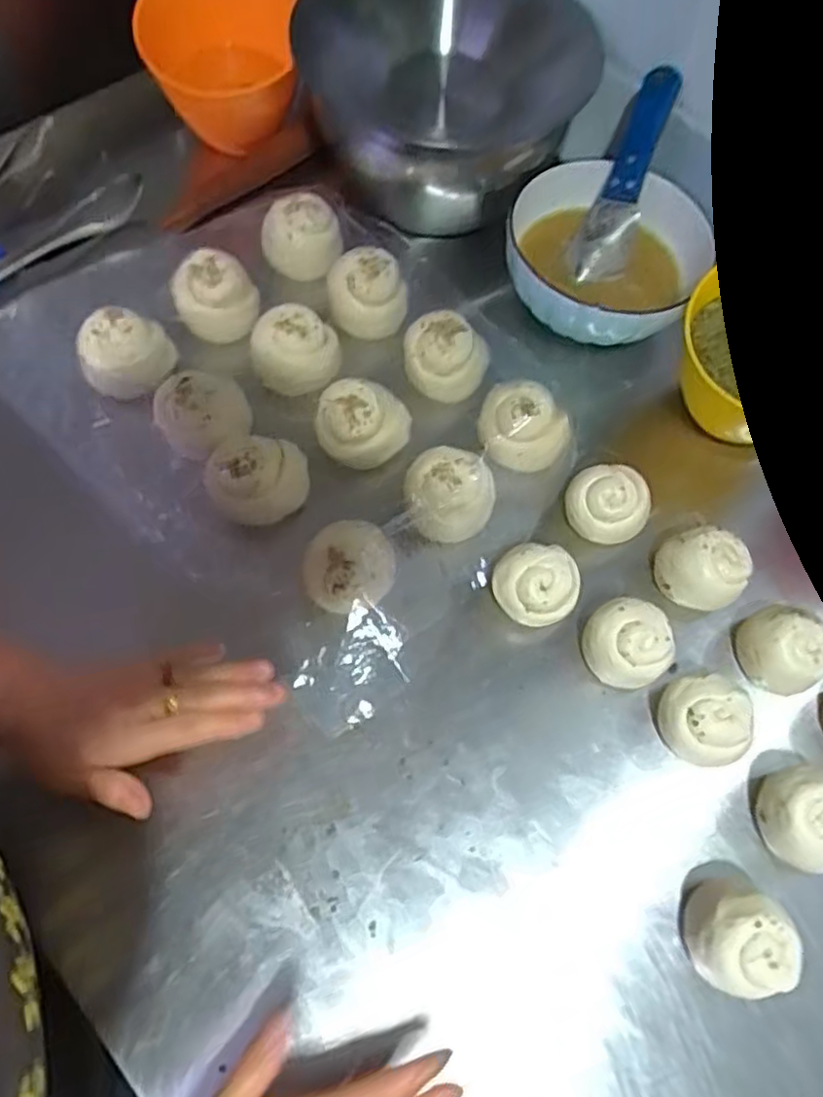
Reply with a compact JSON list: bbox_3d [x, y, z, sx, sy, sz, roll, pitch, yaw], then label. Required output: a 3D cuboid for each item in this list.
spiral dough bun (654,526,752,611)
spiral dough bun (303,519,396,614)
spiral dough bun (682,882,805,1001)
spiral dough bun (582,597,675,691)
[{"bbox_3d":[0.222,0.016,0.518,0.059,0.042,0.057,1,67,-3],"label":"spiral dough bun"},{"bbox_3d":[-0.044,0.015,0.498,0.064,0.041,0.063,27,67,7],"label":"spiral dough bun"},{"bbox_3d":[0.196,0.237,0.412,0.052,0.048,0.056,1,67,-3],"label":"spiral dough bun"},{"bbox_3d":[0.154,0.069,0.496,0.056,0.046,0.056,1,67,-3],"label":"spiral dough bun"}]

